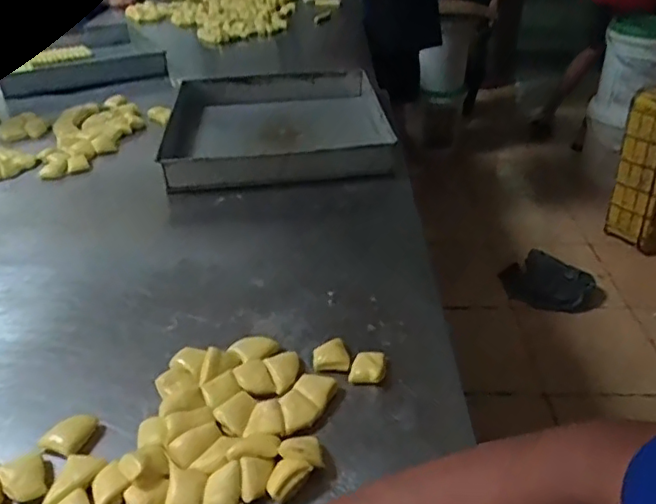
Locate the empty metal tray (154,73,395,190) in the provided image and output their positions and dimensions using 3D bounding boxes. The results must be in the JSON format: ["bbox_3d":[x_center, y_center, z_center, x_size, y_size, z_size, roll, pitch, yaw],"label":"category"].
[{"bbox_3d":[-0.095,-0.254,1.163,0.419,0.064,0.471,-3,34,-3],"label":"empty metal tray"}]

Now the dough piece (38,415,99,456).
[{"bbox_3d":[-0.253,0.178,0.568,0.046,0.019,0.043,8,35,12],"label":"dough piece"}]

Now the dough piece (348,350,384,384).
[{"bbox_3d":[0.044,0.126,0.634,0.037,0.019,0.034,0,34,0],"label":"dough piece"}]

